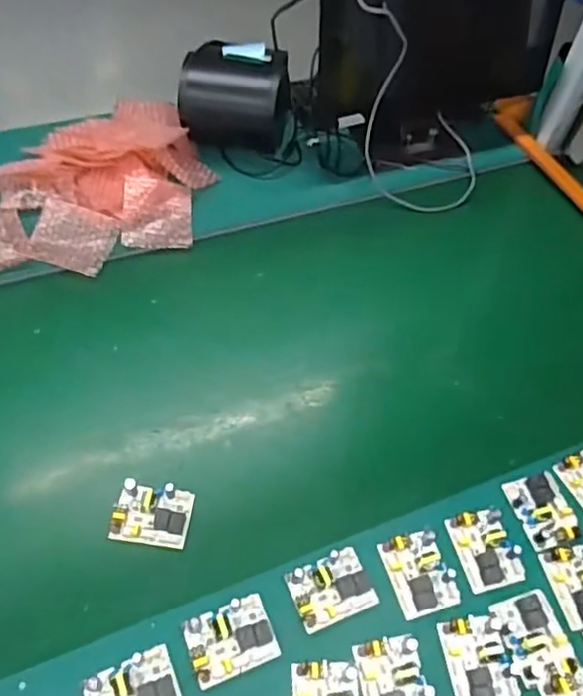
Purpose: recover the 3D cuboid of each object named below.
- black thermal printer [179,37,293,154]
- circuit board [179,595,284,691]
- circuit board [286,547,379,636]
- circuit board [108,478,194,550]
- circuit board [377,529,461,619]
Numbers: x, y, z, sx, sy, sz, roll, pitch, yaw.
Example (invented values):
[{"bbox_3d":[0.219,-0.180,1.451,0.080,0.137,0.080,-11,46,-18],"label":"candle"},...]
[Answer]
[{"bbox_3d":[-0.086,-0.409,1.045,0.159,0.150,0.164,7,54,0],"label":"black thermal printer"},{"bbox_3d":[-0.058,0.282,0.617,0.081,0.018,0.062,-16,58,-16],"label":"circuit board"},{"bbox_3d":[0.042,0.245,0.652,0.081,0.015,0.061,-18,58,-17],"label":"circuit board"},{"bbox_3d":[-0.152,0.182,0.699,0.080,0.021,0.061,7,54,0],"label":"circuit board"},{"bbox_3d":[0.135,0.234,0.670,0.061,0.017,0.082,-12,57,-14],"label":"circuit board"}]

